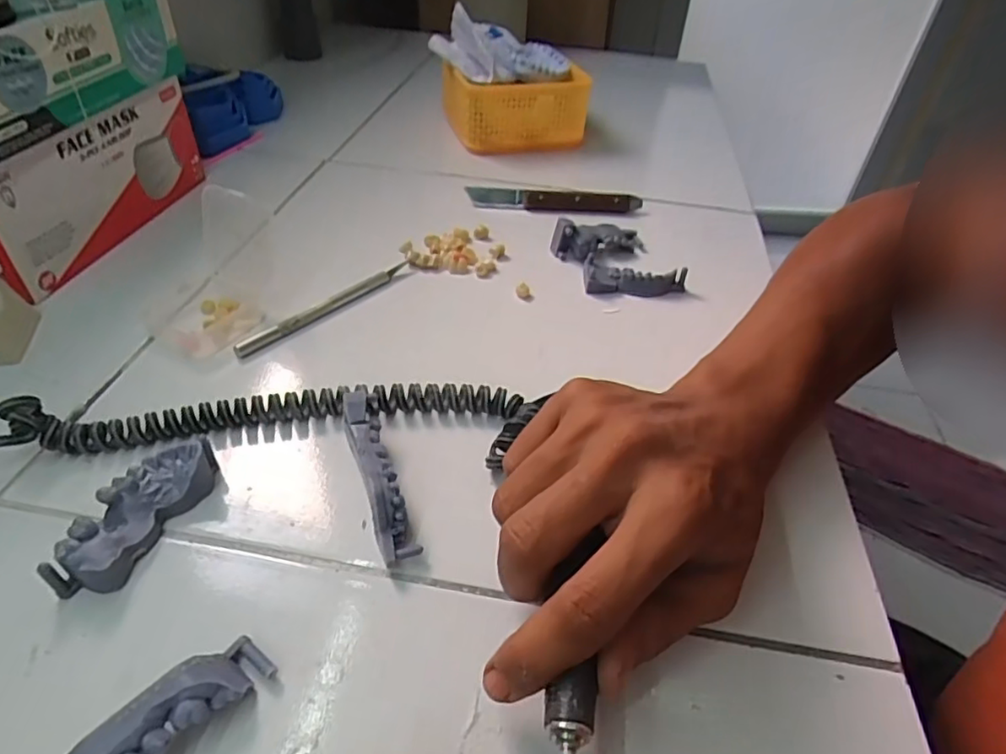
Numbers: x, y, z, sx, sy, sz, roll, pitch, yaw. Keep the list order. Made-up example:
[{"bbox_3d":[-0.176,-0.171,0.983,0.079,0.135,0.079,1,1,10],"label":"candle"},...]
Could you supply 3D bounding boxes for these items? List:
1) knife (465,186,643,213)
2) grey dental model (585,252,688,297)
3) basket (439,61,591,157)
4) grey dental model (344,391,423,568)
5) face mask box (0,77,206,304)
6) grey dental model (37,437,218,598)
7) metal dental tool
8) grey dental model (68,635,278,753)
[{"bbox_3d":[0.045,-0.153,0.522,0.148,0.018,0.022,4,42,-1],"label":"knife"},{"bbox_3d":[0.096,-0.073,0.441,0.074,0.017,0.030,3,42,-3],"label":"grey dental model"},{"bbox_3d":[0.012,-0.274,0.613,0.142,0.064,0.063,-10,43,-15],"label":"basket"},{"bbox_3d":[-0.059,0.046,0.284,0.017,0.029,0.084,-13,45,-19],"label":"grey dental model"},{"bbox_3d":[-0.317,-0.150,0.426,0.095,0.077,0.204,13,43,8],"label":"face mask box"},{"bbox_3d":[-0.162,0.060,0.265,0.028,0.023,0.077,18,44,13],"label":"grey dental model"},{"bbox_3d":[-0.114,-0.047,0.398,0.008,0.011,0.135,32,48,26],"label":"metal dental tool"},{"bbox_3d":[-0.118,0.121,0.202,0.021,0.023,0.081,33,49,27],"label":"grey dental model"}]

